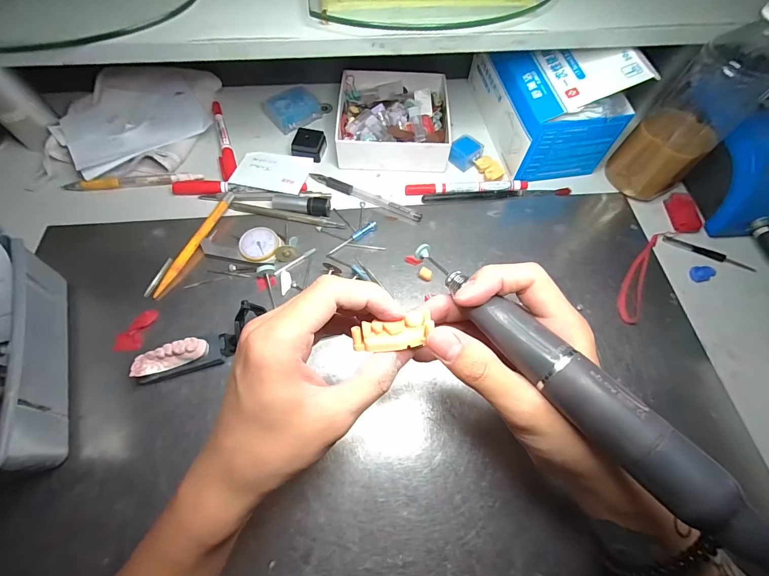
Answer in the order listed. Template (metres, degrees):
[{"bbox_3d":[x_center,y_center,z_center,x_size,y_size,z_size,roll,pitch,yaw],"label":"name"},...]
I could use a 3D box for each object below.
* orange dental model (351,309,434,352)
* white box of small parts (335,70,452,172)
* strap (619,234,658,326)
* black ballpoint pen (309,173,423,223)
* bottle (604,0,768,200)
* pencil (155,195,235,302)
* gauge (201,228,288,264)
[{"bbox_3d":[0.004,0.025,0.197,0.042,0.012,0.018,-11,94,-3],"label":"orange dental model"},{"bbox_3d":[0.011,-0.203,0.424,0.126,0.035,0.137,3,63,0],"label":"white box of small parts"},{"bbox_3d":[0.253,-0.013,0.356,0.020,0.004,0.117,28,66,12],"label":"strap"},{"bbox_3d":[-0.021,-0.101,0.388,0.132,0.007,0.013,25,65,10],"label":"black ballpoint pen"},{"bbox_3d":[0.293,-0.166,0.335,0.057,0.184,0.069,-37,70,-18],"label":"bottle"},{"bbox_3d":[-0.186,-0.046,0.352,0.012,0.012,0.126,22,65,9],"label":"pencil"},{"bbox_3d":[-0.139,-0.045,0.350,0.075,0.011,0.039,13,64,5],"label":"gauge"}]

